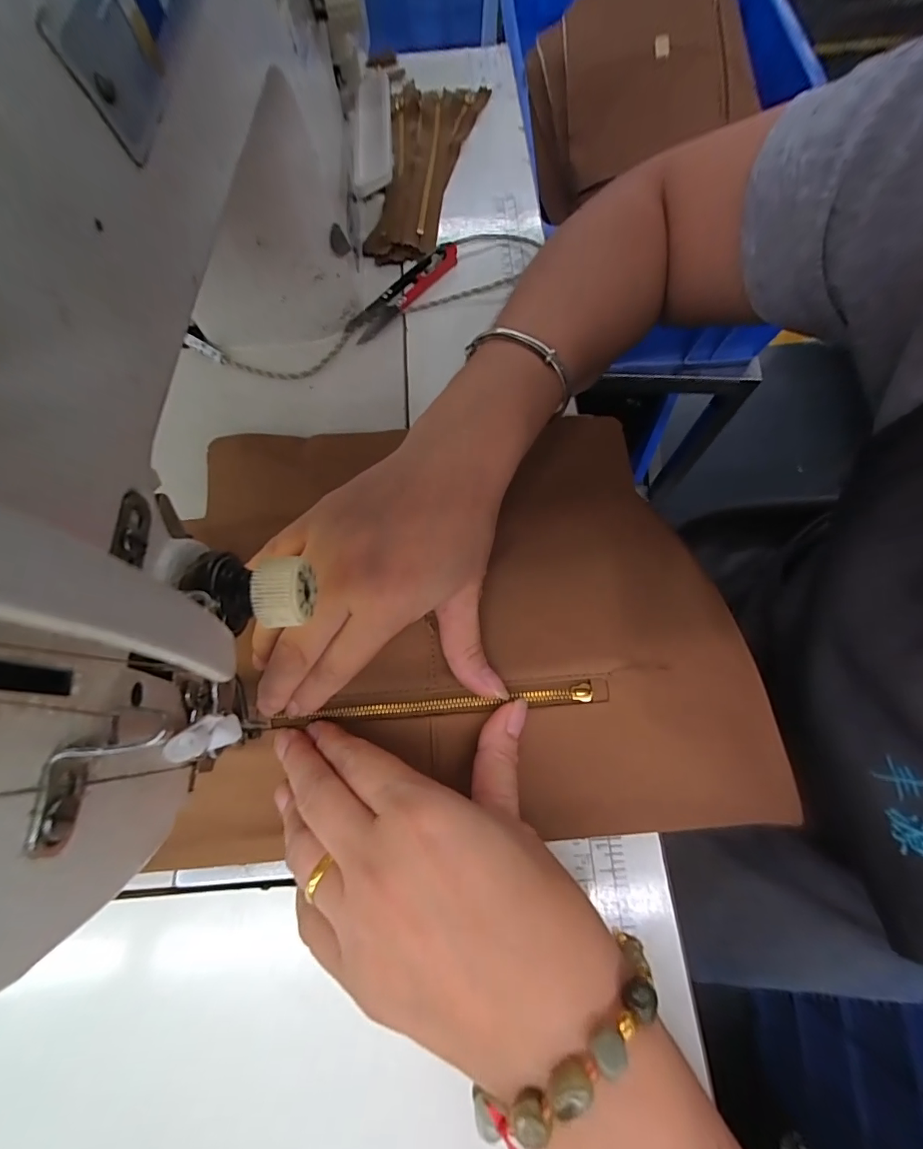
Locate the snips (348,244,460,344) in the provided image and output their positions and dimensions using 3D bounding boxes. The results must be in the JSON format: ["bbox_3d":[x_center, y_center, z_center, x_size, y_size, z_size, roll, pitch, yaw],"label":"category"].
[{"bbox_3d":[-0.043,-0.207,0.321,0.025,0.010,0.097,41,76,15],"label":"snips"}]

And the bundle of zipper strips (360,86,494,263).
[{"bbox_3d":[-0.031,-0.347,0.374,0.078,0.013,0.221,5,70,4],"label":"bundle of zipper strips"}]

